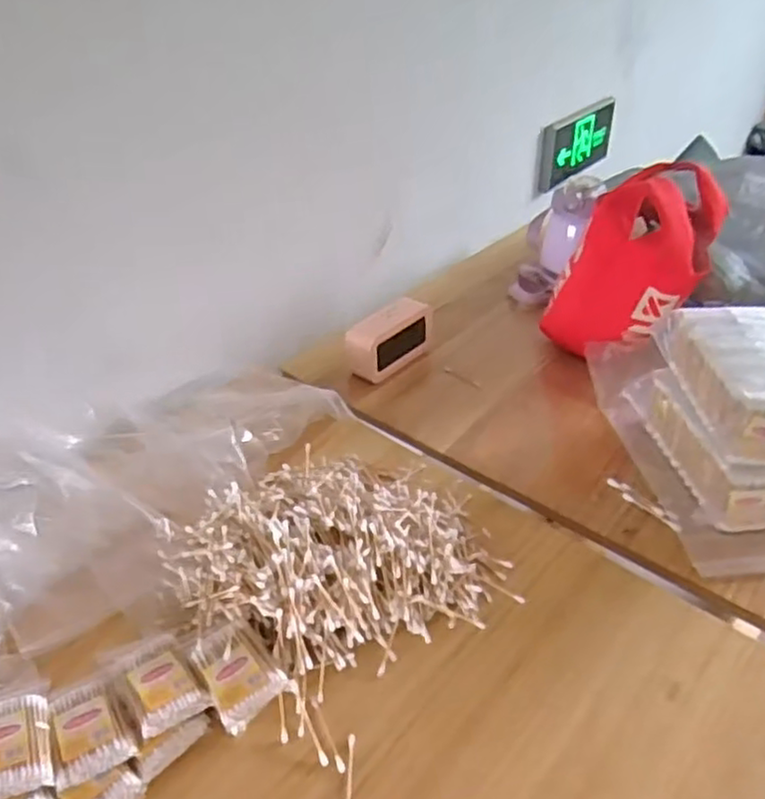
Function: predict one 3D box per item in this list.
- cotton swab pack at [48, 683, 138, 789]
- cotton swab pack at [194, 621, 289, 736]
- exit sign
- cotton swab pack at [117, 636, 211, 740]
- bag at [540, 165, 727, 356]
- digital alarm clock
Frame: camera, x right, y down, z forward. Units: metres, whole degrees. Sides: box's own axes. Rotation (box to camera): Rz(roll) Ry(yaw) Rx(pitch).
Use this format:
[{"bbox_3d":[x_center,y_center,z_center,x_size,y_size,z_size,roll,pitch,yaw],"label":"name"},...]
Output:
[{"bbox_3d":[-0.233,0.259,0.559,0.056,0.020,0.078,-24,42,-26],"label":"cotton swab pack"},{"bbox_3d":[-0.122,0.230,0.598,0.057,0.026,0.074,-30,56,-27],"label":"cotton swab pack"},{"bbox_3d":[0.490,-0.643,1.779,0.035,0.150,0.345,15,39,40],"label":"exit sign"},{"bbox_3d":[-0.184,0.229,0.586,0.054,0.011,0.078,-25,42,-27],"label":"cotton swab pack"},{"bbox_3d":[0.364,-0.203,1.025,0.190,0.250,0.208,21,43,28],"label":"bag"},{"bbox_3d":[0.014,-0.090,1.024,0.057,0.075,0.151,25,45,32],"label":"digital alarm clock"}]

